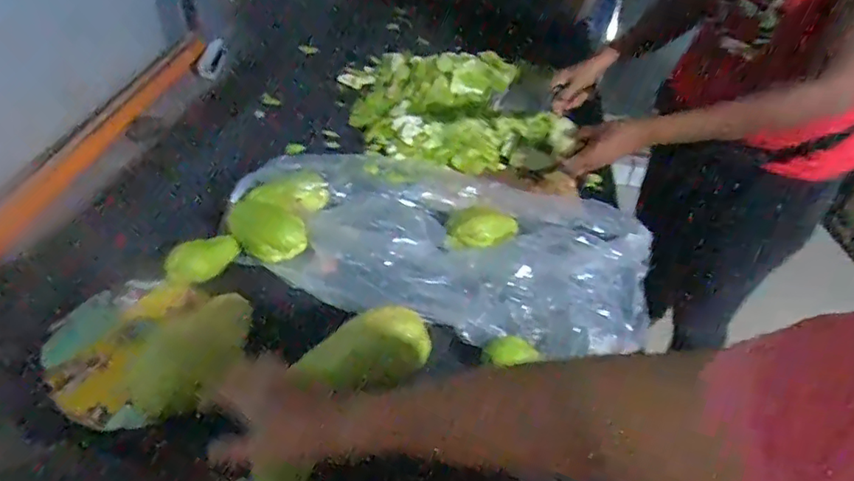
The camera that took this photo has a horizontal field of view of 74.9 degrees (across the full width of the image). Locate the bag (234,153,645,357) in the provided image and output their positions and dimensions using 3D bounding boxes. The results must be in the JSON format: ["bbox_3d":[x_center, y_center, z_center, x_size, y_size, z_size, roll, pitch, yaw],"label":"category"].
[{"bbox_3d":[0.021,-0.013,0.799,0.590,0.070,0.335,18,42,15],"label":"bag"}]

